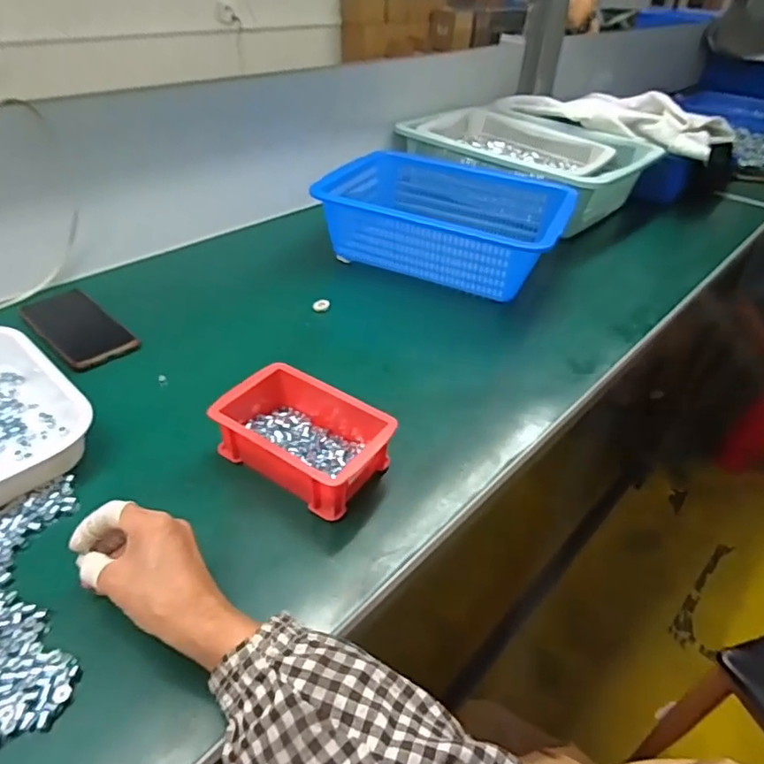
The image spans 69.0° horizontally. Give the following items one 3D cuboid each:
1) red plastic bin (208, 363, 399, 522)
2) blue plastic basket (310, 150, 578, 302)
[{"bbox_3d":[-0.072,0.052,0.511,0.150,0.058,0.098,25,42,23],"label":"red plastic bin"},{"bbox_3d":[0.093,-0.242,0.851,0.348,0.096,0.227,17,40,17],"label":"blue plastic basket"}]

